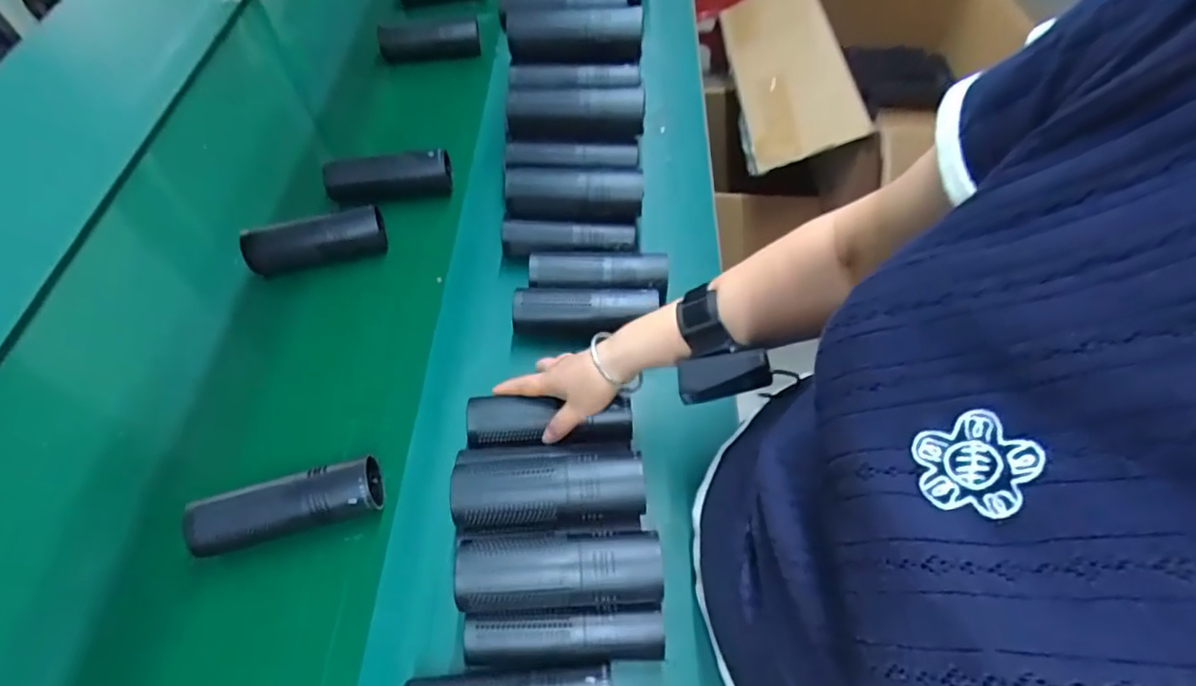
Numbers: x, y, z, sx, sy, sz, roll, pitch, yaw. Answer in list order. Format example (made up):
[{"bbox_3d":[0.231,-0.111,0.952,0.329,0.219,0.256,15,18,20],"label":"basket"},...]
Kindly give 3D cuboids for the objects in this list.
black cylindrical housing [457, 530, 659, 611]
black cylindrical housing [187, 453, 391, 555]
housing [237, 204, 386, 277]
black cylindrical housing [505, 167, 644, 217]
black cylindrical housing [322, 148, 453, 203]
[{"bbox_3d":[-0.037,0.187,0.475,0.170,0.046,0.056,-1,58,-1],"label":"black cylindrical housing"},{"bbox_3d":[-0.285,0.151,0.540,0.174,0.043,0.055,-12,59,-8],"label":"black cylindrical housing"},{"bbox_3d":[-0.357,-0.128,0.731,0.170,0.059,0.045,-9,59,-6],"label":"housing"},{"bbox_3d":[-0.029,-0.179,0.699,0.164,0.051,0.054,1,58,0],"label":"black cylindrical housing"},{"bbox_3d":[-0.287,-0.230,0.788,0.168,0.054,0.052,-1,58,-1],"label":"black cylindrical housing"}]

